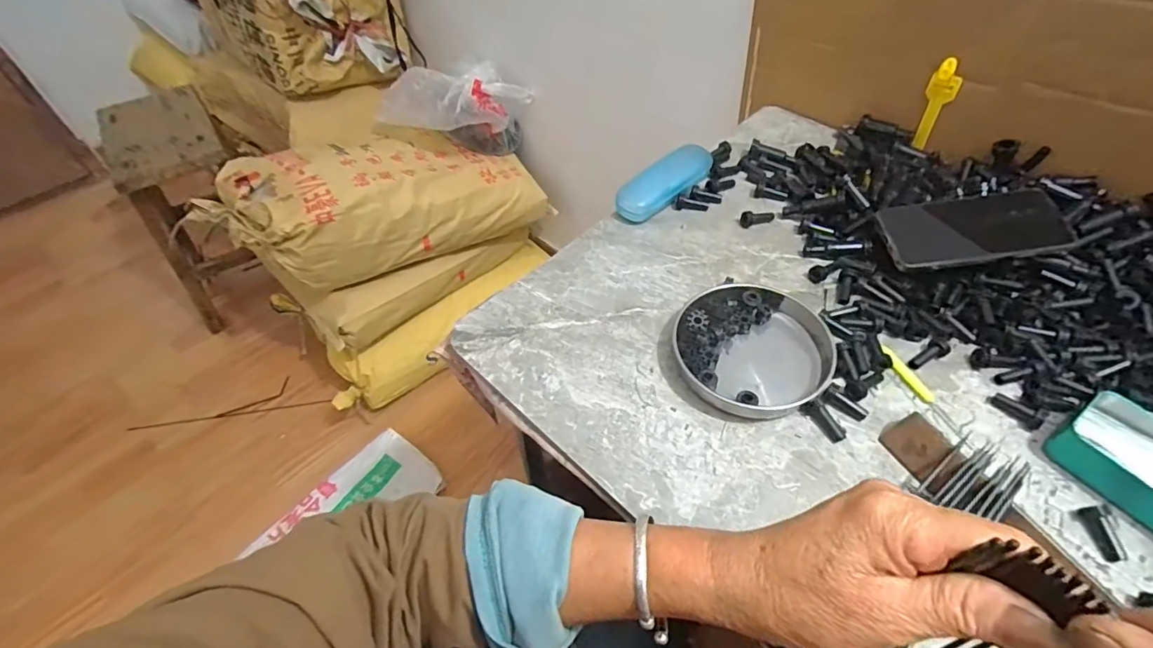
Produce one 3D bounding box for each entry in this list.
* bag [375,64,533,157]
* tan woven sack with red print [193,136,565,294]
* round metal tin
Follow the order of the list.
[{"bbox_3d":[-0.253,-0.446,1.169,0.315,0.206,0.135,-7,51,-3],"label":"bag"},{"bbox_3d":[-0.415,-0.273,1.182,0.667,0.233,0.270,-13,49,-27],"label":"tan woven sack with red print"},{"bbox_3d":[0.160,0.019,0.491,0.137,0.026,0.141,-1,51,1],"label":"round metal tin"}]

